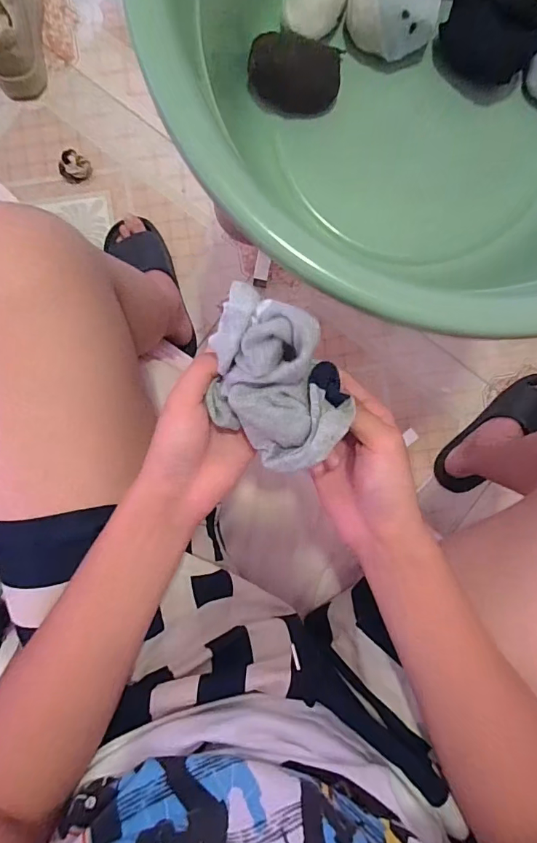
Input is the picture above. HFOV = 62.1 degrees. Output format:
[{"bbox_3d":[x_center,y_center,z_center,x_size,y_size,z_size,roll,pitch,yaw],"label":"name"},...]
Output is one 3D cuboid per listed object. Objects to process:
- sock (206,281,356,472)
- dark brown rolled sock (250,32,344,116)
[{"bbox_3d":[0.002,-0.024,0.283,0.111,0.051,0.079,45,90,-2],"label":"sock"},{"bbox_3d":[0.024,-0.313,0.402,0.084,0.049,0.041,0,91,-2],"label":"dark brown rolled sock"}]

